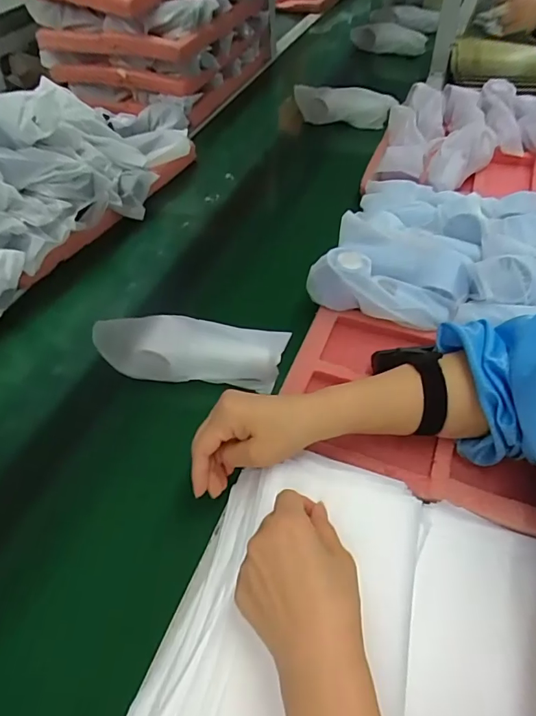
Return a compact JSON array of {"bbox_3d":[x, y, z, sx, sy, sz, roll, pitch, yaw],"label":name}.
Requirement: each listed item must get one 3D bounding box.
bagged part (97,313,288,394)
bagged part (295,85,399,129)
[{"bbox_3d":[-0.086,-0.010,0.526,0.204,0.057,0.056,3,49,7],"label":"bagged part"},{"bbox_3d":[0.157,-0.519,0.961,0.194,0.070,0.042,5,49,9],"label":"bagged part"}]

